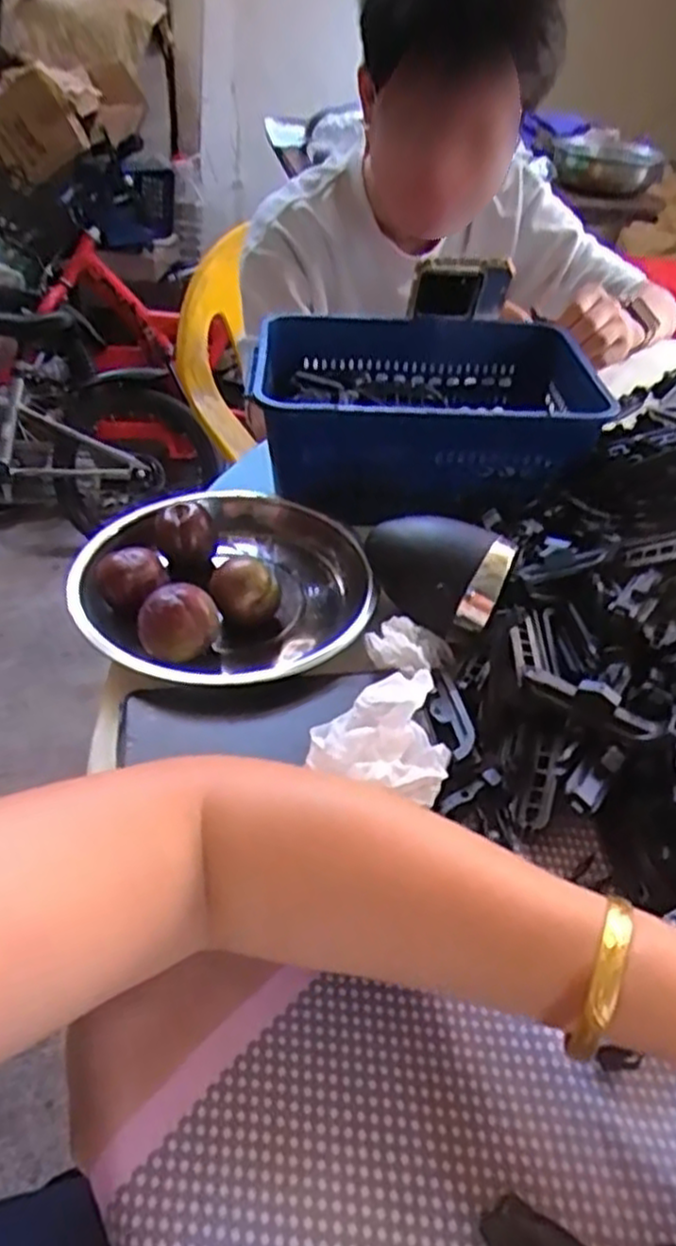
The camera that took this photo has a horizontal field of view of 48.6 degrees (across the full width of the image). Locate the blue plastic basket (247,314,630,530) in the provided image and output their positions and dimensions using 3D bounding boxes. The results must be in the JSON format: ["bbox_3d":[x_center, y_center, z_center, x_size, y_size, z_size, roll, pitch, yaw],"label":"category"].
[{"bbox_3d":[0.066,-0.169,0.592,0.252,0.086,0.193,-3,42,-7],"label":"blue plastic basket"}]

